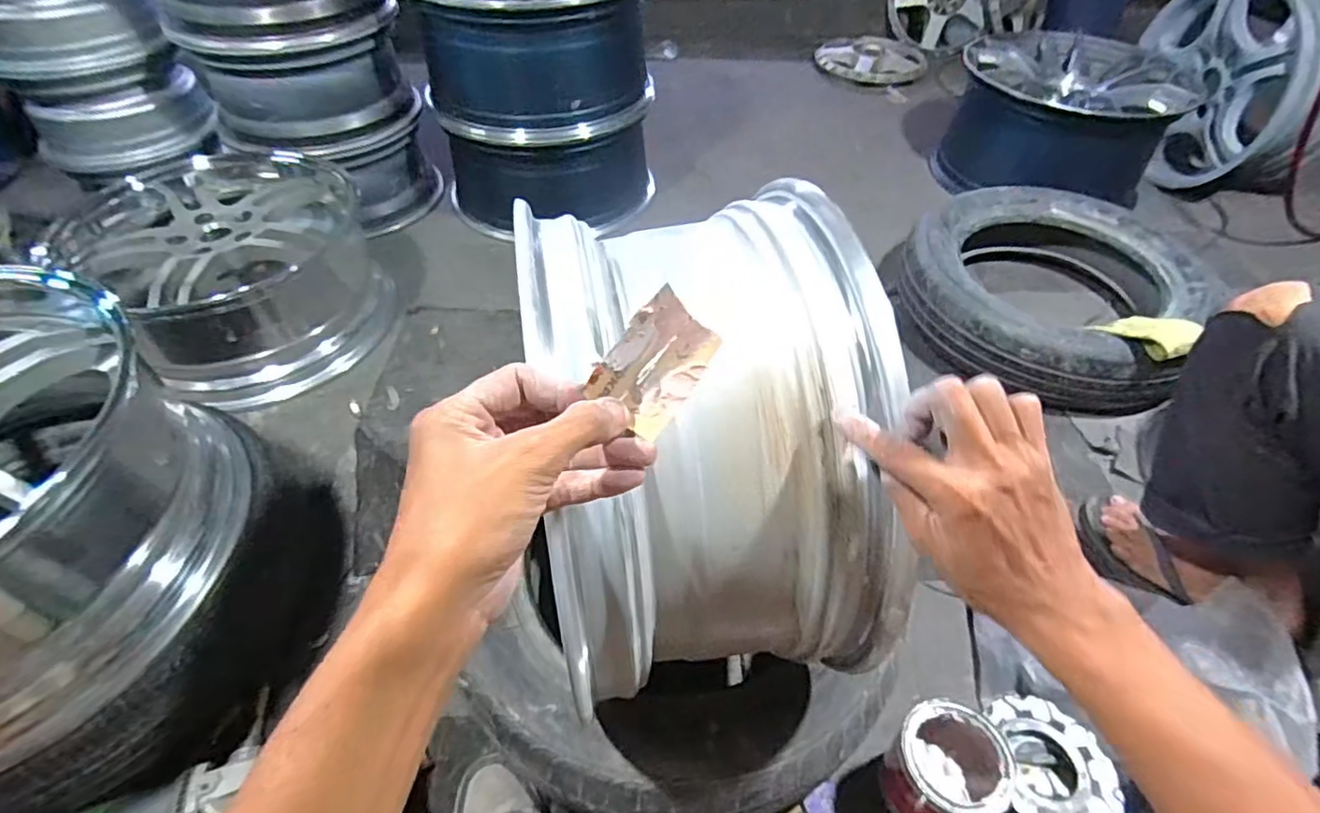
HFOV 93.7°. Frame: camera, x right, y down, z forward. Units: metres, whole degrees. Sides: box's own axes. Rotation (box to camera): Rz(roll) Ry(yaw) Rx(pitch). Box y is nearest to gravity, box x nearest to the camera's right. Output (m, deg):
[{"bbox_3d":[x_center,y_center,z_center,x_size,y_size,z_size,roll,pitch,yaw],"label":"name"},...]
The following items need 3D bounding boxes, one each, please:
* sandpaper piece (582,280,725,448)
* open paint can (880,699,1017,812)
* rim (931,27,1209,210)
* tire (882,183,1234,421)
[{"bbox_3d":[0.000,-0.022,0.306,0.025,0.040,0.062,32,81,39],"label":"sandpaper piece"},{"bbox_3d":[0.296,0.381,0.647,0.107,0.112,0.107,1,48,-1],"label":"open paint can"},{"bbox_3d":[0.971,-0.698,1.523,0.493,0.253,0.451,17,50,13],"label":"rim"},{"bbox_3d":[0.702,-0.217,1.156,0.456,0.148,0.467,1,48,-1],"label":"tire"}]

